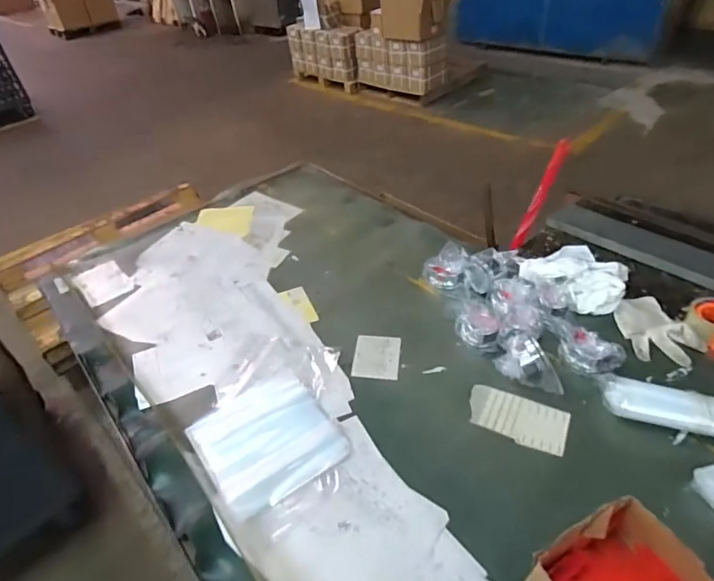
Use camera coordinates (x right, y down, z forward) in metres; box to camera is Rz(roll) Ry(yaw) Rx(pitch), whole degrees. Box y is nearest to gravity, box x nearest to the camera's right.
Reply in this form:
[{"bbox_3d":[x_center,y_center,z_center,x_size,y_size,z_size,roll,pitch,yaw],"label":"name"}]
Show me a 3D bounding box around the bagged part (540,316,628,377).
[{"bbox_3d":[0.389,0.089,0.818,0.064,0.051,0.159,-24,43,-21],"label":"bagged part"}]

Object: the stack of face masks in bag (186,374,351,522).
[{"bbox_3d":[-0.145,0.236,0.744,0.201,0.015,0.211,-28,45,-25],"label":"stack of face masks in bag"}]

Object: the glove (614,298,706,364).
[{"bbox_3d":[0.550,0.069,0.846,0.114,0.025,0.163,-10,40,-6],"label":"glove"}]

